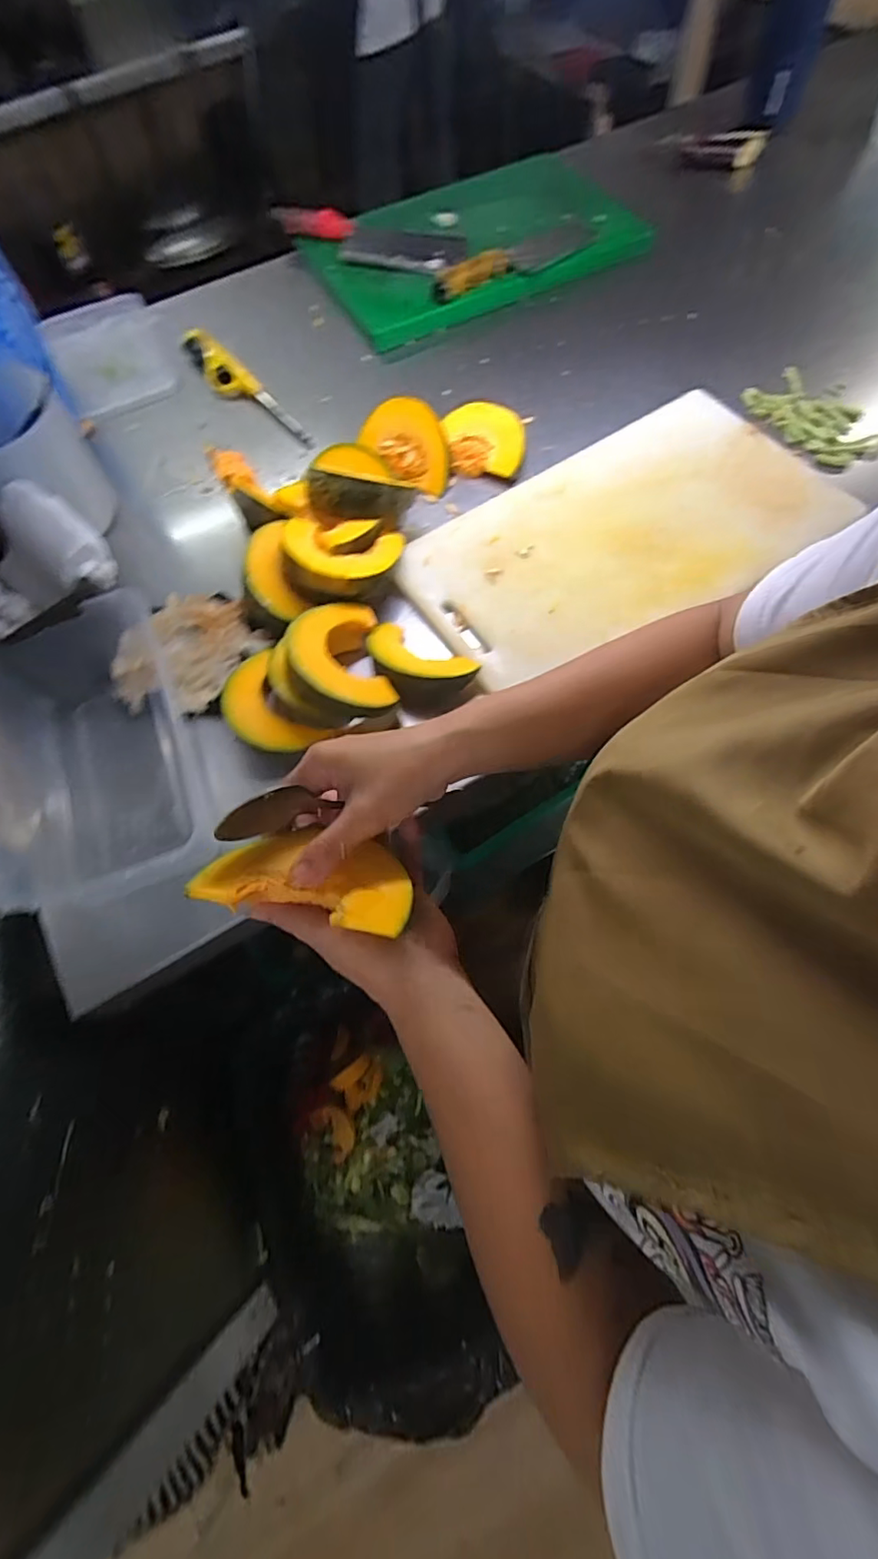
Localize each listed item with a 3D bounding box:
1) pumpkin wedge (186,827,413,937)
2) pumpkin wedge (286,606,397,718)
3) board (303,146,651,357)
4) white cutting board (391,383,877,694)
[{"bbox_3d":[-0.075,0.066,0.337,0.113,0.039,0.068,8,30,3],"label":"pumpkin wedge"},{"bbox_3d":[-0.092,-0.111,0.520,0.088,0.052,0.125,-15,63,-4],"label":"pumpkin wedge"},{"bbox_3d":[0.059,-0.804,0.847,0.481,0.034,0.315,-27,68,-10],"label":"board"},{"bbox_3d":[0.190,-0.264,0.599,0.435,0.018,0.244,-31,67,-9],"label":"white cutting board"}]

